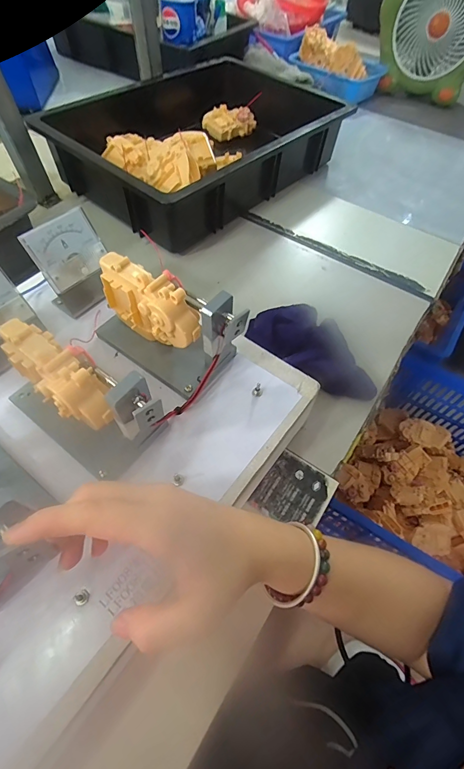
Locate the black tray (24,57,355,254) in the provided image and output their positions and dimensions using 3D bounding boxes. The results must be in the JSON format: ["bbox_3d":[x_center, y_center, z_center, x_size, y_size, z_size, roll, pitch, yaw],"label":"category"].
[{"bbox_3d":[-0.052,-0.423,0.611,0.326,0.094,0.452,37,63,19],"label":"black tray"}]

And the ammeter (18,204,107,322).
[{"bbox_3d":[-0.153,-0.115,0.347,0.045,0.072,0.073,35,63,18],"label":"ammeter"}]

